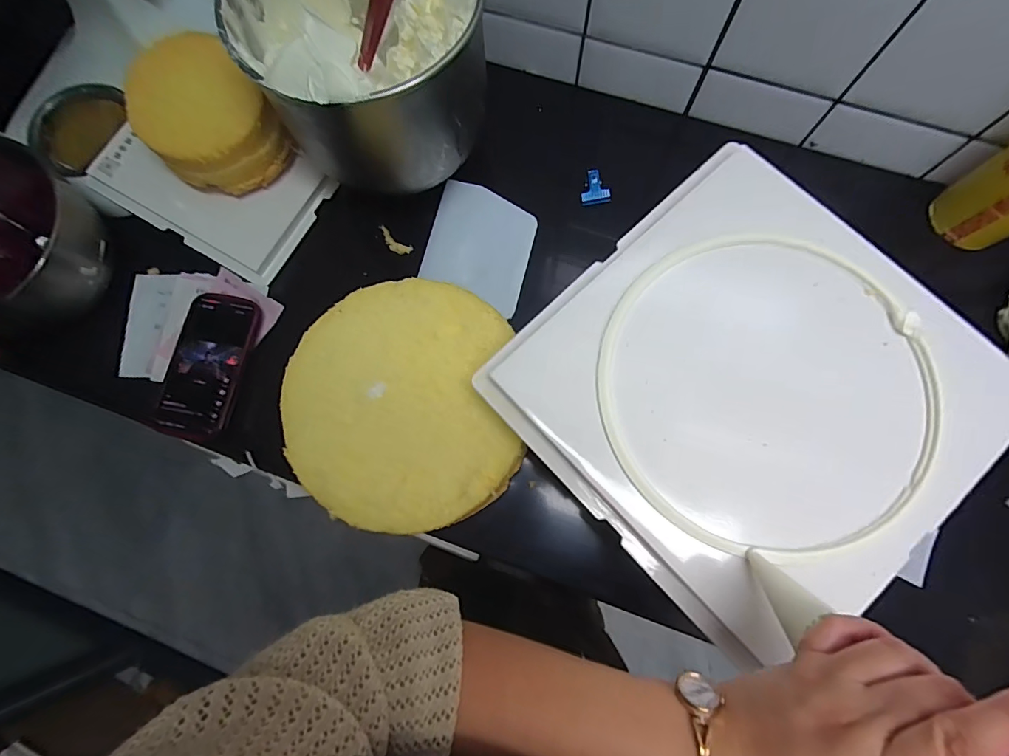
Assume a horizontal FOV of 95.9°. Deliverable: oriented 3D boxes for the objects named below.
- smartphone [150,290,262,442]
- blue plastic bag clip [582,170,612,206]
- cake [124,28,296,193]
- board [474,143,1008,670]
[{"bbox_3d":[-0.338,-0.016,0.517,0.082,0.018,0.166,13,78,4],"label":"smartphone"},{"bbox_3d":[0.112,-0.233,0.557,0.036,0.014,0.039,-3,78,1],"label":"blue plastic bag clip"},{"bbox_3d":[-0.321,-0.278,0.497,0.113,0.102,0.123,0,78,1],"label":"cake"},{"bbox_3d":[0.197,0.011,0.367,0.308,0.028,0.323,-42,80,-7],"label":"board"}]

